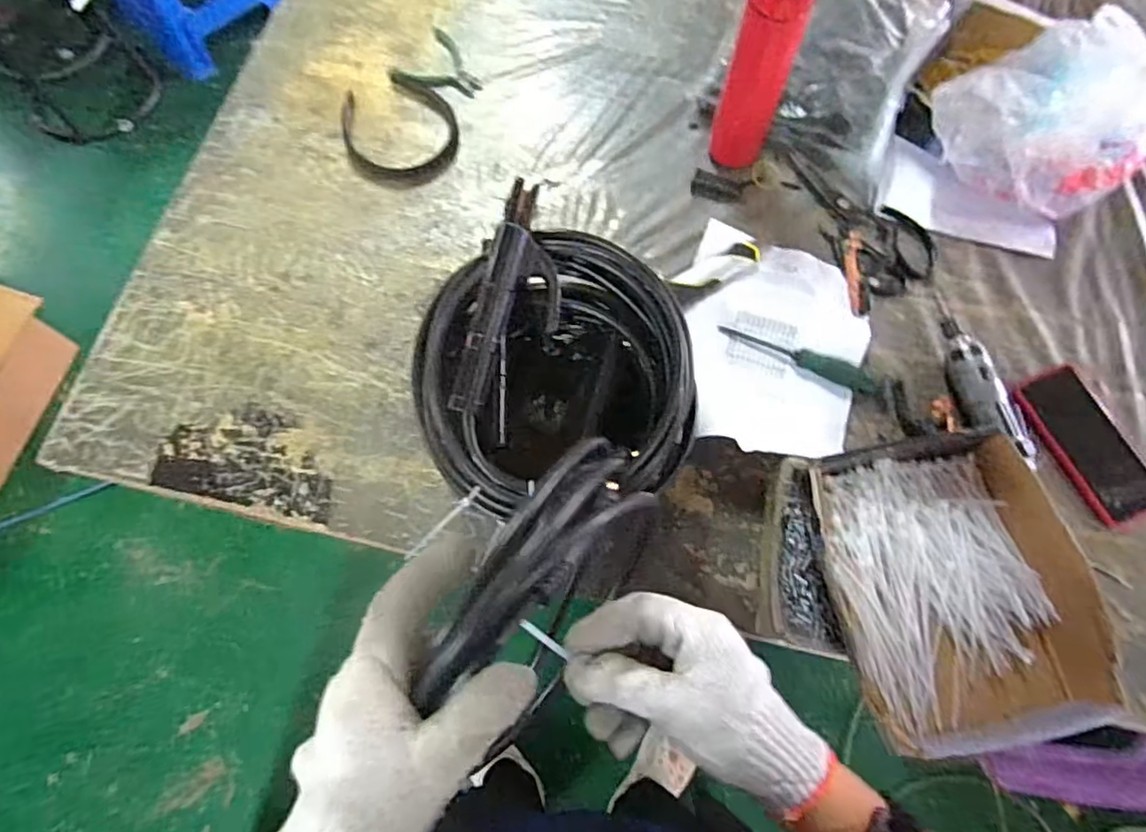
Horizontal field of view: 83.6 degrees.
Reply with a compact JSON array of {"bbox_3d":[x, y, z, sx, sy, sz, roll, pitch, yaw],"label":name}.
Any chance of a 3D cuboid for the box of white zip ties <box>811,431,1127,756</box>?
[{"bbox_3d":[0.324,0.146,0.557,0.208,0.055,0.253,-12,71,-4],"label":"box of white zip ties"}]

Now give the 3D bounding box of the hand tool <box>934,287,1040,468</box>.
[{"bbox_3d":[0.428,-0.036,0.692,0.046,0.041,0.209,-23,72,-7],"label":"hand tool"}]

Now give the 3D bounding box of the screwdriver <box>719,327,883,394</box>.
[{"bbox_3d":[0.253,-0.065,0.708,0.182,0.031,0.025,27,73,10],"label":"screwdriver"}]

